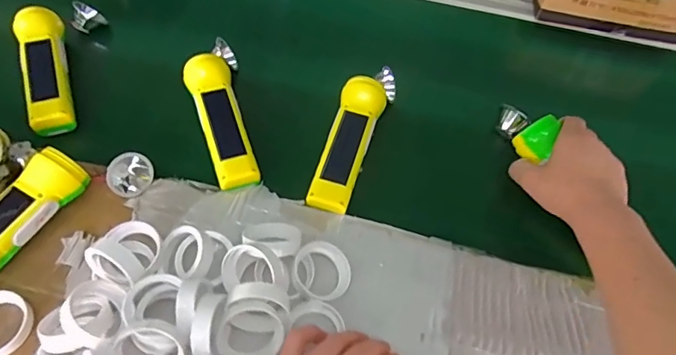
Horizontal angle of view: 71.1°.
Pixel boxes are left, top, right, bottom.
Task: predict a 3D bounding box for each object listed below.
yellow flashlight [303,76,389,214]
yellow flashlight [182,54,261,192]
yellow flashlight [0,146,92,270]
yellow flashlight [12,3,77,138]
[{"bbox_3d":[0.012,-0.037,0.508,0.047,0.038,0.160,15,58,5],"label":"yellow flashlight"},{"bbox_3d":[-0.126,-0.063,0.511,0.050,0.040,0.154,-16,60,-14],"label":"yellow flashlight"},{"bbox_3d":[-0.303,0.048,0.429,0.045,0.046,0.163,28,60,13],"label":"yellow flashlight"},{"bbox_3d":[-0.328,-0.117,0.531,0.051,0.062,0.141,-16,60,-14],"label":"yellow flashlight"}]

